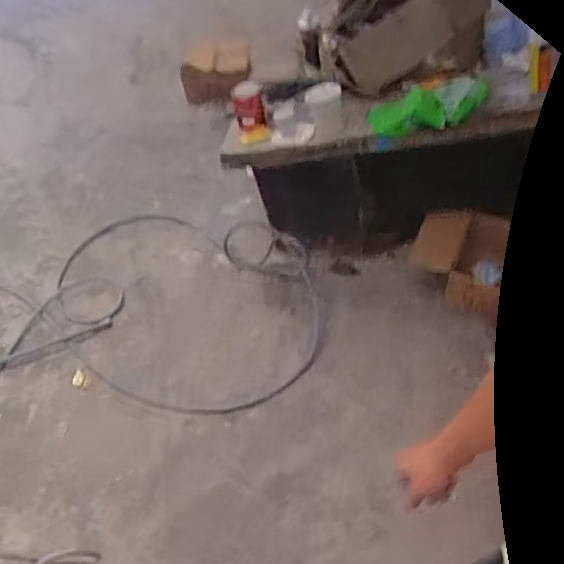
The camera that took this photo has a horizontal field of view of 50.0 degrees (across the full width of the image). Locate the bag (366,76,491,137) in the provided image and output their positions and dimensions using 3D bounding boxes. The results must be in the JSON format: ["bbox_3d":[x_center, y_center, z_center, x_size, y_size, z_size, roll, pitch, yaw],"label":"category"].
[{"bbox_3d":[0.448,-0.540,1.853,0.355,0.094,0.144,-15,47,8],"label":"bag"}]

